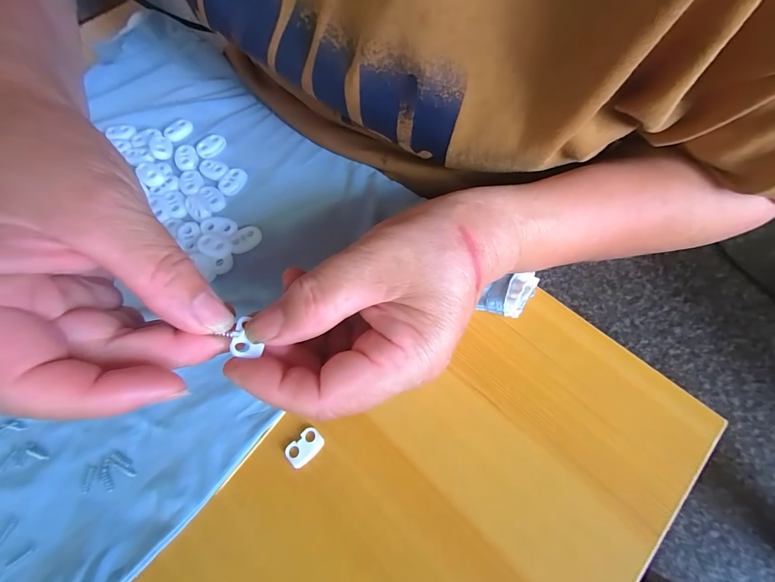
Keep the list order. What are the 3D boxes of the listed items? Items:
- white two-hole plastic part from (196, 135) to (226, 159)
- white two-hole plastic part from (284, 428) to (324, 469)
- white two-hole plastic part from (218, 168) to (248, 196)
[{"bbox_3d":[-0.130,-0.107,0.253,0.021,0.007,0.014,-34,68,-11],"label":"white two-hole plastic part"},{"bbox_3d":[-0.041,0.077,0.169,0.012,0.004,0.018,41,74,18],"label":"white two-hole plastic part"},{"bbox_3d":[-0.108,-0.075,0.239,0.014,0.006,0.022,18,68,11],"label":"white two-hole plastic part"}]

